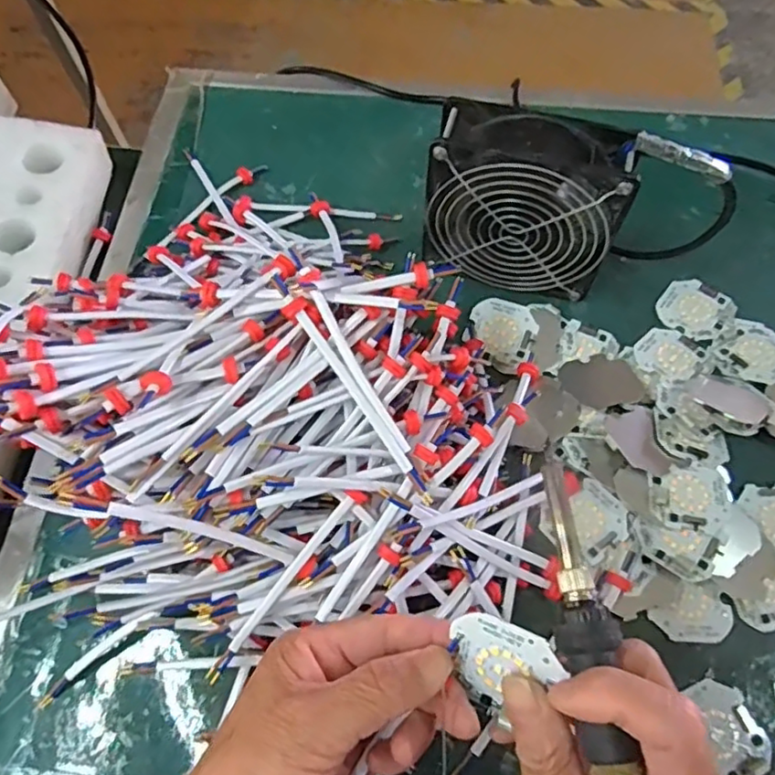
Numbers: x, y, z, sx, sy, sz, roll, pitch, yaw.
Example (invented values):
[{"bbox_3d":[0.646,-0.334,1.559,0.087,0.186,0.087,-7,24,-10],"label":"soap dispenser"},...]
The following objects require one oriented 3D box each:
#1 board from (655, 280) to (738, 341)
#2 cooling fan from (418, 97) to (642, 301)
[{"bbox_3d":[0.219,-0.056,0.433,0.046,0.004,0.048,38,71,17],"label":"board"},{"bbox_3d":[0.086,-0.115,0.398,0.115,0.118,0.052,10,65,6],"label":"cooling fan"}]

